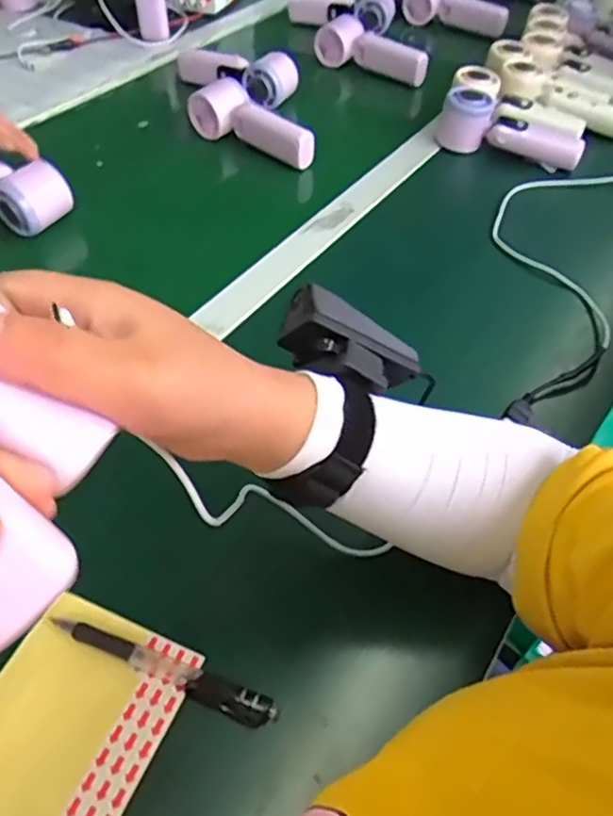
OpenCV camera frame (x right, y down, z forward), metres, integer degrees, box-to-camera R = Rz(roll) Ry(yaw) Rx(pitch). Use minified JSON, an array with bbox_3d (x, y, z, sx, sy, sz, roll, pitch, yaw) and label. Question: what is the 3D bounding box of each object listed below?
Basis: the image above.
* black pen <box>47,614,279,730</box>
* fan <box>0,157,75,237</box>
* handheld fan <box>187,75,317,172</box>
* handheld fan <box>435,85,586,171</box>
[{"bbox_3d":[-0.081,0.146,0.352,0.136,0.009,0.015,18,51,14],"label":"black pen"},{"bbox_3d":[-0.306,-0.229,0.636,0.137,0.054,0.058,32,55,24],"label":"fan"},{"bbox_3d":[-0.066,-0.329,0.728,0.171,0.051,0.052,36,57,26],"label":"handheld fan"},{"bbox_3d":[0.246,-0.331,0.751,0.168,0.066,0.060,28,54,22],"label":"handheld fan"}]

